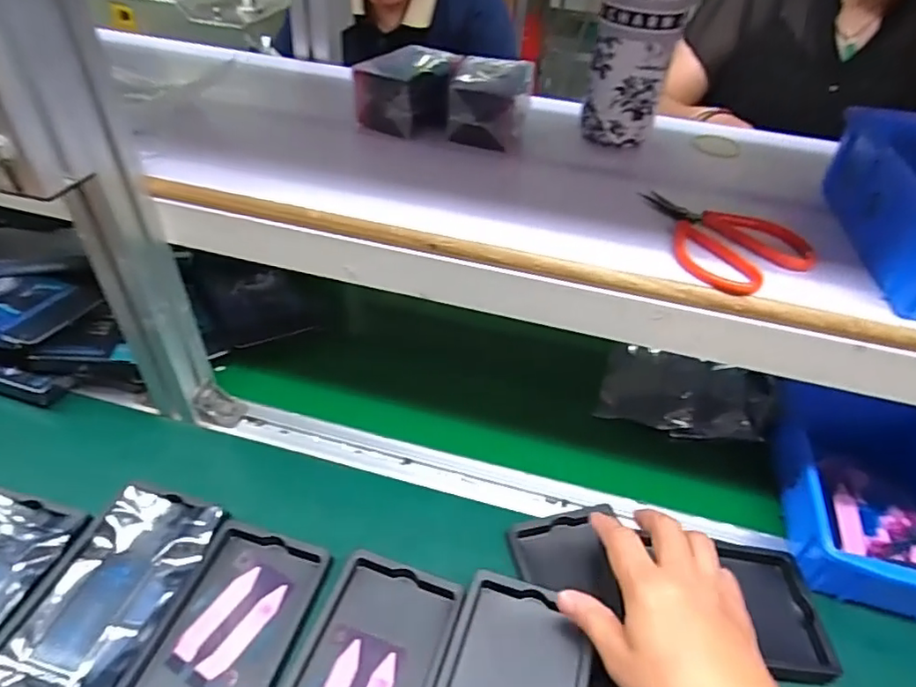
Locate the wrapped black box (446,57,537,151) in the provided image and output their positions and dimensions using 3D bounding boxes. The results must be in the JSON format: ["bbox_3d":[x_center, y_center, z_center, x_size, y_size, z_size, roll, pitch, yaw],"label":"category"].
[{"bbox_3d":[0.029,-0.209,0.508,0.065,0.059,0.080,11,42,6],"label":"wrapped black box"}]

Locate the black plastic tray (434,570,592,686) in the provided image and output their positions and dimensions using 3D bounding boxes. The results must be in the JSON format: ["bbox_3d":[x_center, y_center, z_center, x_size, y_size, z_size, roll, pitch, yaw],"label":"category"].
[{"bbox_3d":[0.030,0.237,0.371,0.094,0.022,0.160,15,42,11],"label":"black plastic tray"}]

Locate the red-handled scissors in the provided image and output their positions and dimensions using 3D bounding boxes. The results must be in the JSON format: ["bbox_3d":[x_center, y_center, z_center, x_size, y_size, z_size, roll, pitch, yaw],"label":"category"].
[{"bbox_3d":[0.180,-0.077,0.407,0.089,0.012,0.118,-14,45,-21],"label":"red-handled scissors"}]

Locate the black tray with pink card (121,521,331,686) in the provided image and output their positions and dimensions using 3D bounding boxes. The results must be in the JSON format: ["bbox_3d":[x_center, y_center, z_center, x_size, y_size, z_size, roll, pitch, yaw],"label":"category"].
[{"bbox_3d":[-0.163,0.208,0.400,0.093,0.013,0.159,13,42,9],"label":"black tray with pink card"}]

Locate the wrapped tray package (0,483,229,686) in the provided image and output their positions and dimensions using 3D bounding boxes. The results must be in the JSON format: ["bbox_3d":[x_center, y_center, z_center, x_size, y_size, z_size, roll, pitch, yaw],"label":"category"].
[{"bbox_3d":[-0.251,0.176,0.418,0.096,0.016,0.156,15,42,10],"label":"wrapped tray package"}]

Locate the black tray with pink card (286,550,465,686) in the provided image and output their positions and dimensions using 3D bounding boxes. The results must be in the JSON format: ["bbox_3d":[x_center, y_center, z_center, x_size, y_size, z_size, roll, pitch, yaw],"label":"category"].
[{"bbox_3d":[-0.064,0.225,0.388,0.093,0.017,0.158,16,42,12],"label":"black tray with pink card"}]

